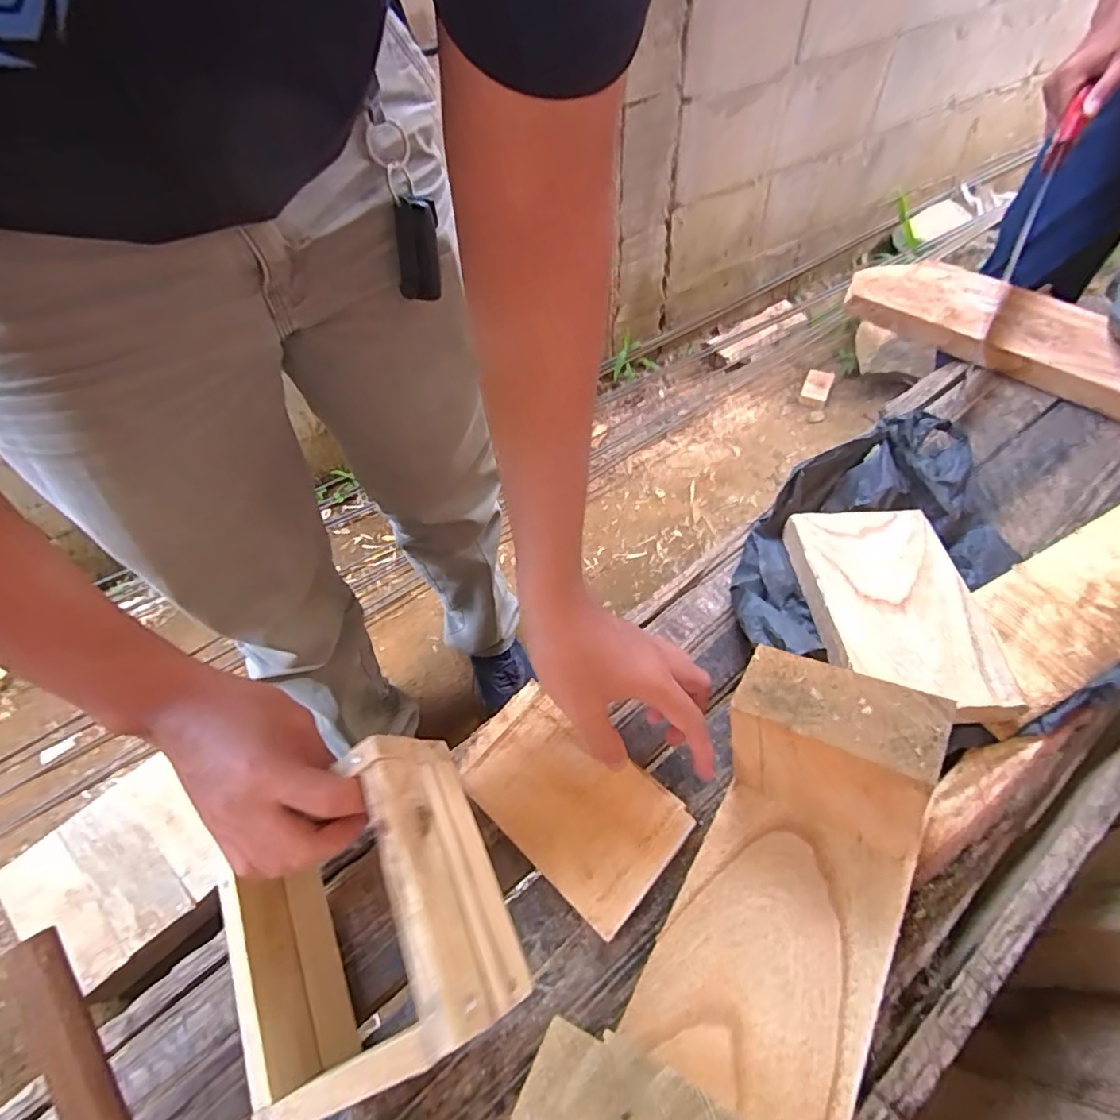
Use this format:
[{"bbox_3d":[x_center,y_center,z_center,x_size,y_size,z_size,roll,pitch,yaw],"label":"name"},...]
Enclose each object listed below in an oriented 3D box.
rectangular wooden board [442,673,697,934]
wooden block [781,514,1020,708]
[{"bbox_3d":[0.002,0.174,0.431,0.166,0.017,0.098,36,63,24],"label":"rectangular wooden board"},{"bbox_3d":[0.261,0.032,0.459,0.120,0.031,0.178,-2,55,1],"label":"wooden block"}]

